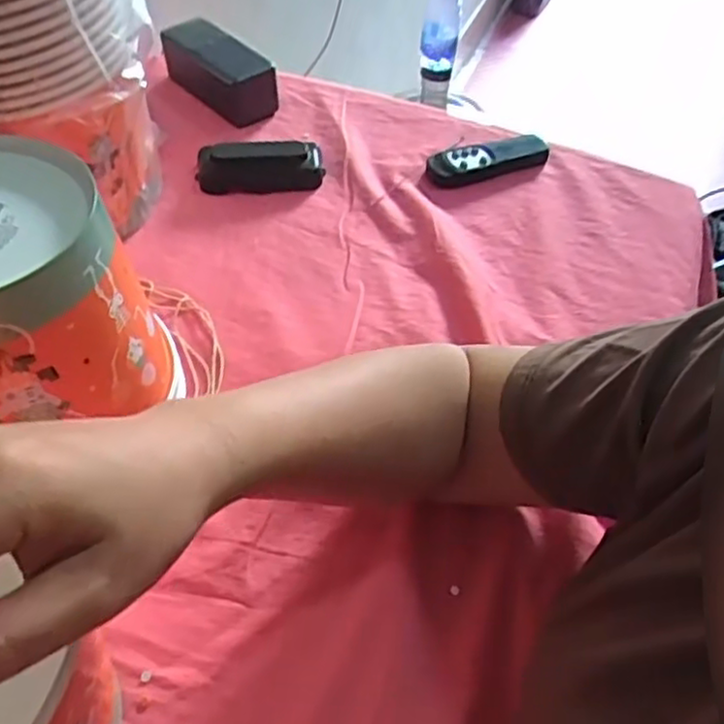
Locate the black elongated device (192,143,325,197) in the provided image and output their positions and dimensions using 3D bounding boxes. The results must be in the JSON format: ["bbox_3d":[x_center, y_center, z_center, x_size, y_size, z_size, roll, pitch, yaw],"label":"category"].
[{"bbox_3d":[-0.088,-0.170,0.612,0.107,0.026,0.043,-4,51,-3],"label":"black elongated device"}]

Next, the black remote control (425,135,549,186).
[{"bbox_3d":[0.113,-0.182,0.639,0.119,0.017,0.035,-17,53,-13],"label":"black remote control"}]

